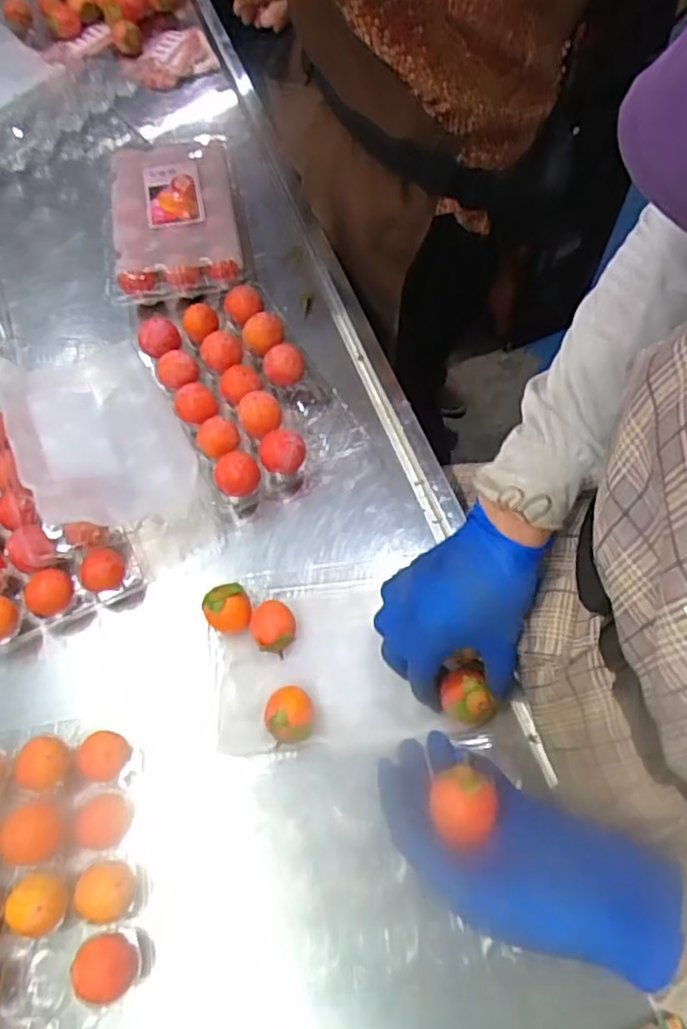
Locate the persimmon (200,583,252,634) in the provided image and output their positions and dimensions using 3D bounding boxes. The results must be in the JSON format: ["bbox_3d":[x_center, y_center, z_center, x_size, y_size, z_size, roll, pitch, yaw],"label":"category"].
[{"bbox_3d":[-0.091,0.076,0.527,0.035,0.031,0.035,-1,62,2],"label":"persimmon"}]

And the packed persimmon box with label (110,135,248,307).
[{"bbox_3d":[-0.179,-0.321,0.708,0.134,0.066,0.203,-8,62,-2],"label":"packed persimmon box with label"}]

